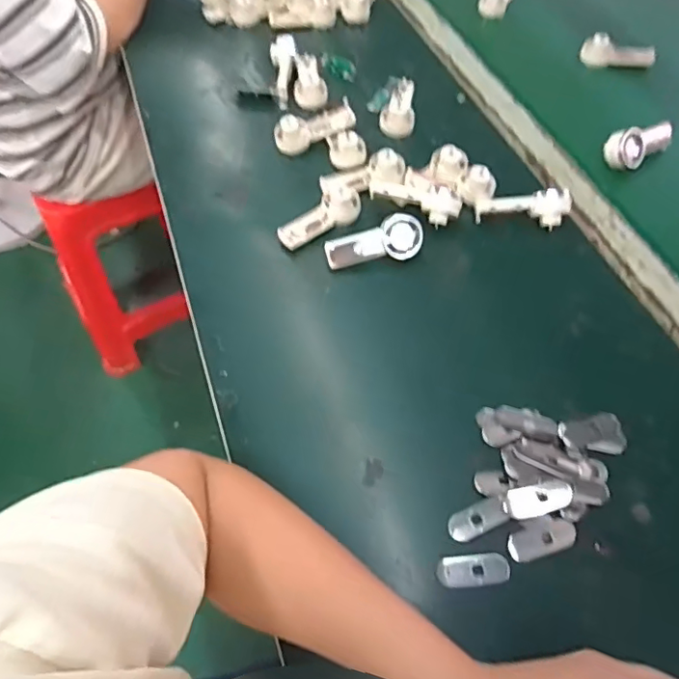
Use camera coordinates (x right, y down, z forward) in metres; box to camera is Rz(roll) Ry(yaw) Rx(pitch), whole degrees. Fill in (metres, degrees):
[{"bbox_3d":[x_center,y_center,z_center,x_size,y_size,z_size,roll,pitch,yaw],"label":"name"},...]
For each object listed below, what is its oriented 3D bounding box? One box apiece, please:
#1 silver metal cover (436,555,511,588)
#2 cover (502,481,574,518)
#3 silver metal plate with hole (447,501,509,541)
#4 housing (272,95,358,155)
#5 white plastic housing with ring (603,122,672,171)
[{"bbox_3d":[0.096,0.164,0.393,0.050,0.009,0.020,-2,58,-2],"label":"silver metal cover"},{"bbox_3d":[0.150,0.120,0.415,0.055,0.007,0.020,-9,58,-6],"label":"cover"},{"bbox_3d":[0.103,0.135,0.412,0.043,0.009,0.020,-20,60,-12],"label":"silver metal plate with hole"},{"bbox_3d":[-0.028,-0.246,0.645,0.091,0.039,0.038,-22,60,-14],"label":"housing"},{"bbox_3d":[0.344,-0.227,0.632,0.088,0.038,0.039,-33,63,-19],"label":"white plastic housing with ring"}]

